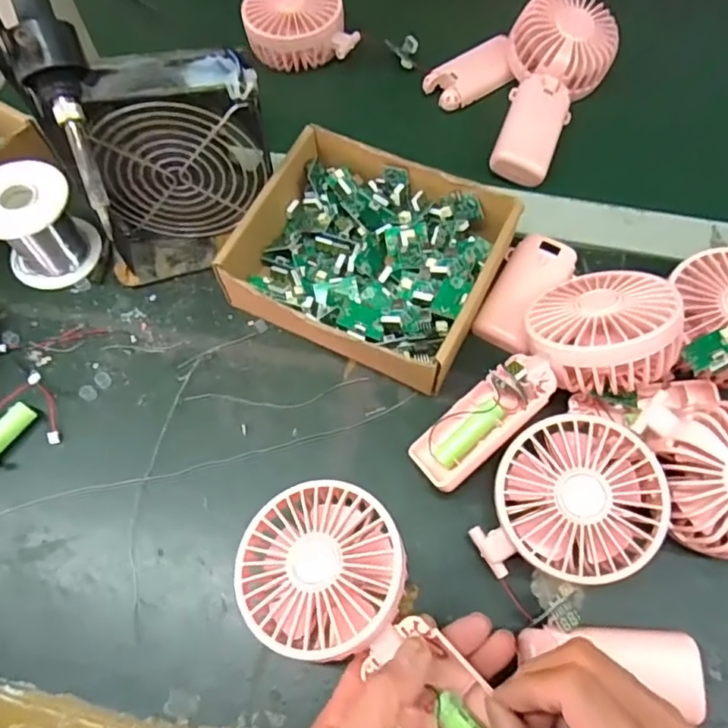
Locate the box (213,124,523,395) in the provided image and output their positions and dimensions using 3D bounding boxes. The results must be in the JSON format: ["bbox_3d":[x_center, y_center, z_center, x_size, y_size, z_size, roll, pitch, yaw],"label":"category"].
[{"bbox_3d":[0.003,-0.077,0.413,0.174,0.047,0.145,22,69,11],"label":"box"}]

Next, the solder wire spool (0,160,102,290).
[{"bbox_3d":[-0.236,-0.099,0.422,0.061,0.070,0.062,-1,67,2],"label":"solder wire spool"}]

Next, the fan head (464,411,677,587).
[{"bbox_3d":[0.116,0.079,0.333,0.095,0.048,0.089,-1,67,2],"label":"fan head"}]

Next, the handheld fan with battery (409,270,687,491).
[{"bbox_3d":[0.108,0.006,0.362,0.180,0.061,0.078,-36,70,2],"label":"handheld fan with battery"}]

